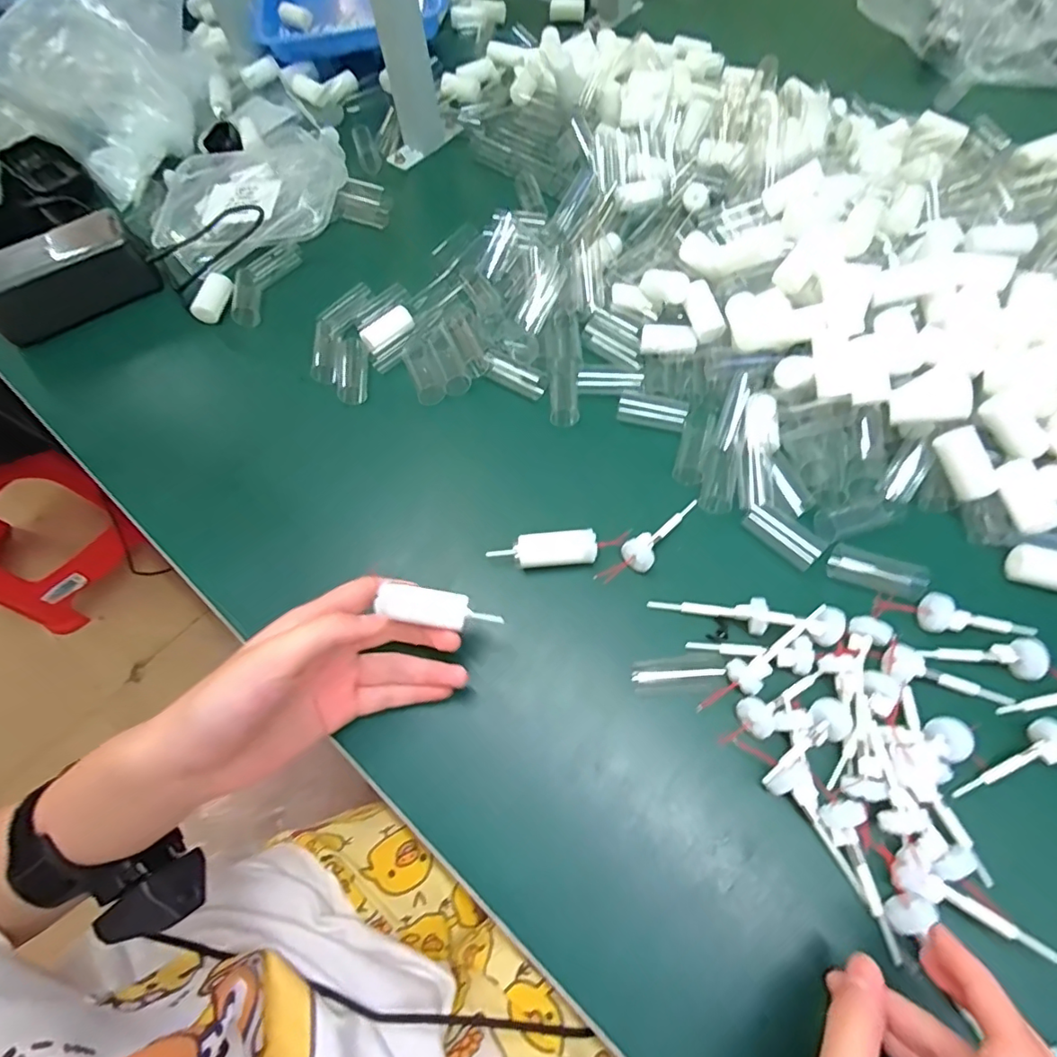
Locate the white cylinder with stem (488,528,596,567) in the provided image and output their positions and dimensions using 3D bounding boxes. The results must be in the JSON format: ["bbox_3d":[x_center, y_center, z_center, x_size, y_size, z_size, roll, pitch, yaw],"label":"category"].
[{"bbox_3d":[0.010,0.014,0.341,0.065,0.019,0.020,-7,63,0],"label":"white cylinder with stem"}]

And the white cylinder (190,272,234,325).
[{"bbox_3d":[-0.268,-0.198,0.465,0.018,0.018,0.047,7,64,7],"label":"white cylinder"}]

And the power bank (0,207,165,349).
[{"bbox_3d":[-0.392,-0.211,0.458,0.127,0.052,0.050,-32,66,-12],"label":"power bank"}]

